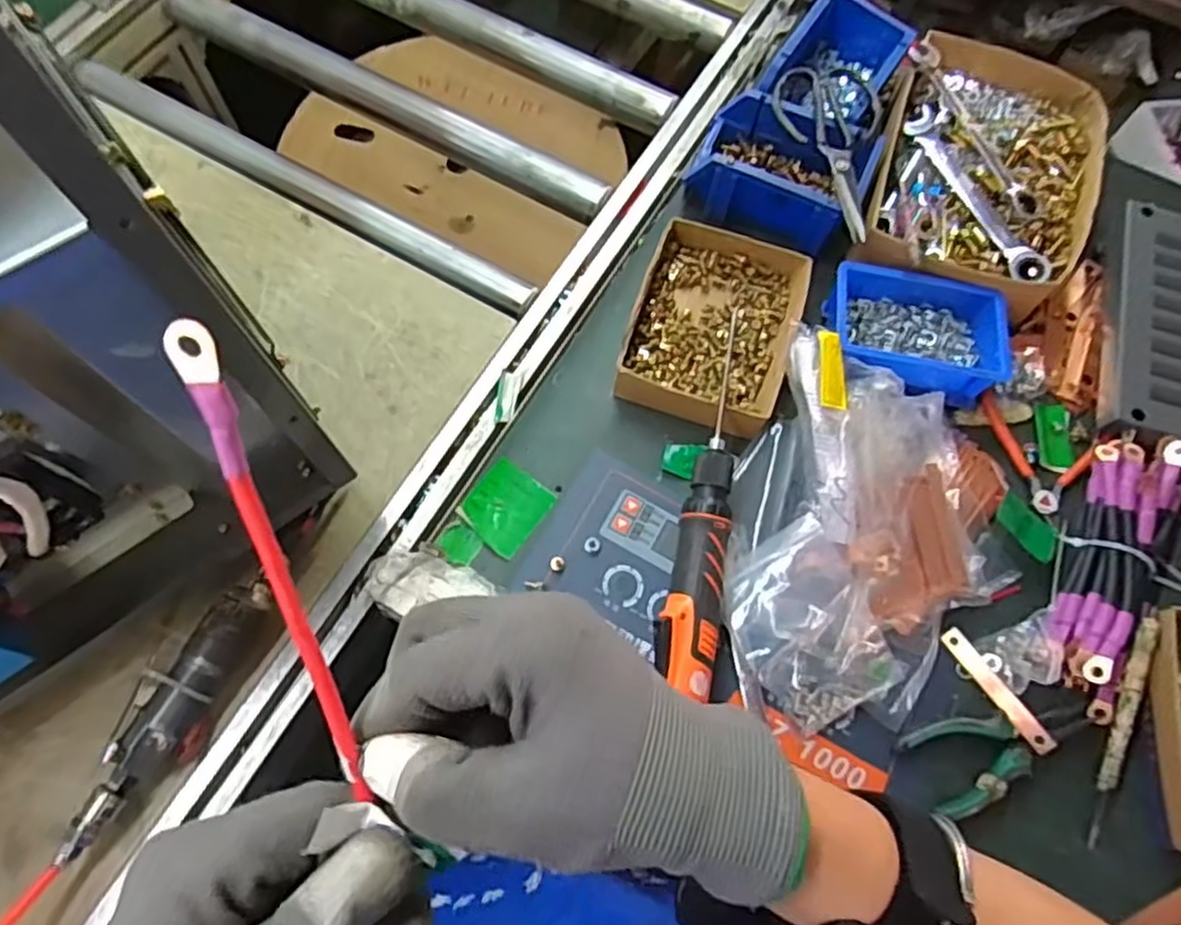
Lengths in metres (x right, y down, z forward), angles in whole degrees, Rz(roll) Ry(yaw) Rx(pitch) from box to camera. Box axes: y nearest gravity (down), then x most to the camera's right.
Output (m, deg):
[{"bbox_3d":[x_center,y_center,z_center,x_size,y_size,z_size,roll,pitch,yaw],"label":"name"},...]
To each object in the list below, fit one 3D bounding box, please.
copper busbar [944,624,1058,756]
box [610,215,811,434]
[{"bbox_3d":[0.310,0.173,0.566,0.015,0.009,0.103,-23,55,-11],"label":"copper busbar"},{"bbox_3d":[0.111,-0.123,0.665,0.141,0.039,0.194,17,69,4],"label":"box"}]

